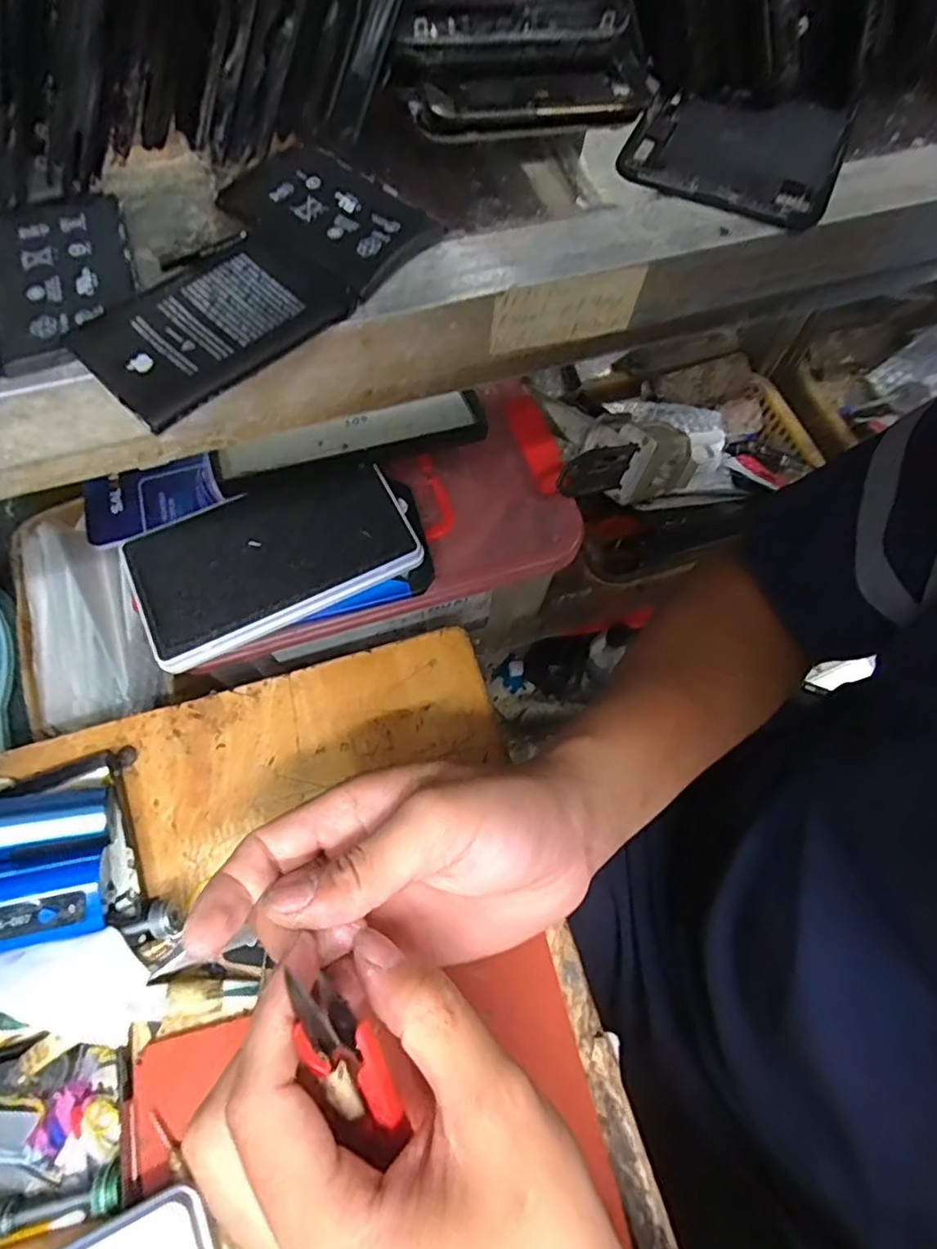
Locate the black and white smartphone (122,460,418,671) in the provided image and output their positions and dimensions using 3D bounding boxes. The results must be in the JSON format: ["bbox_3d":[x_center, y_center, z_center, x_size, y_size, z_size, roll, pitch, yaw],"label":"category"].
[{"bbox_3d":[-0.131,-0.050,0.416,0.181,0.015,0.105,-25,69,-12],"label":"black and white smartphone"}]

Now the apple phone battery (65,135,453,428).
[{"bbox_3d":[-0.062,-0.099,0.173,0.057,0.006,0.105,32,69,12],"label":"apple phone battery"}]

